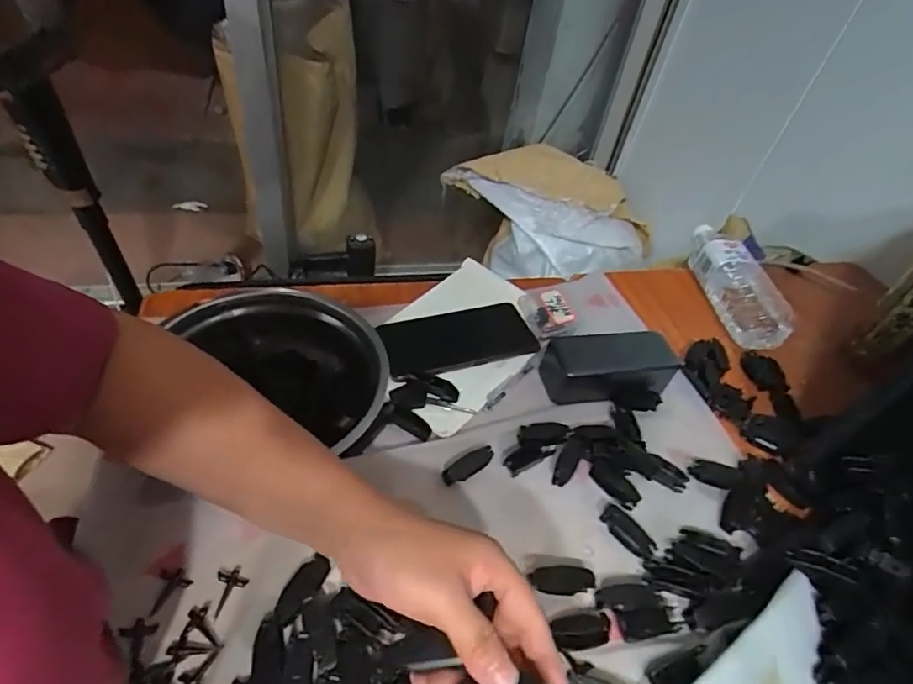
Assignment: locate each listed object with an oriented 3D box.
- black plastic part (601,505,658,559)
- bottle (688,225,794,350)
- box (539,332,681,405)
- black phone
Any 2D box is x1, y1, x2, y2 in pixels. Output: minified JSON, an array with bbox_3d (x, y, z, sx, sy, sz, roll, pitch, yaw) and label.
[{"bbox_3d":[0.143,0.158,0.421,0.047,0.014,0.018,34,50,27],"label":"black plastic part"},{"bbox_3d":[0.360,-0.081,0.655,0.073,0.055,0.190,8,46,-4],"label":"bottle"},{"bbox_3d":[0.159,0.024,0.526,0.129,0.047,0.061,2,47,-9],"label":"box"},{"bbox_3d":[0.003,-0.004,0.542,0.161,0.007,0.079,-11,46,-18],"label":"black phone"}]

